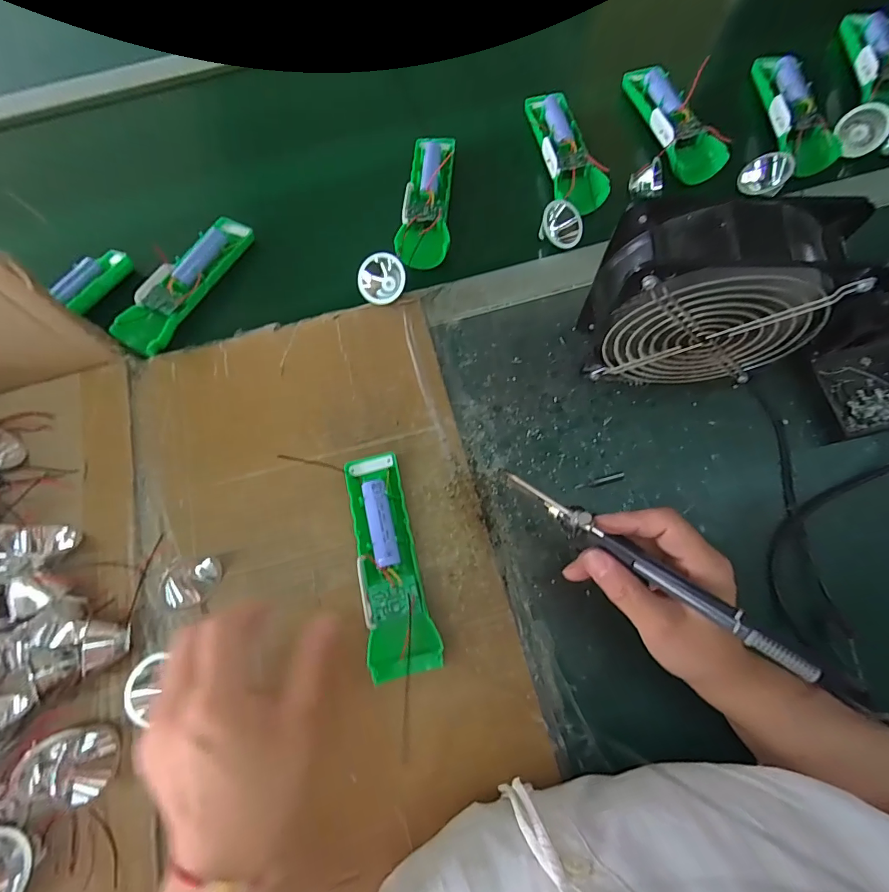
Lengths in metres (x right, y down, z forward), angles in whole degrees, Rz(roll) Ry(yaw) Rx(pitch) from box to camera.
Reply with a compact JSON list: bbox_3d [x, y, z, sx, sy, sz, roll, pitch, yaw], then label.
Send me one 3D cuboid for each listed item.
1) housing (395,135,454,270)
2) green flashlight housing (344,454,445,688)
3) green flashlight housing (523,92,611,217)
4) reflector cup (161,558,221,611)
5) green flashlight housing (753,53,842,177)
[{"bbox_3d":[-0.016,-0.239,0.435,0.046,0.034,0.141,5,73,2],"label":"housing"},{"bbox_3d":[-0.043,0.083,0.331,0.047,0.038,0.158,-15,73,-4],"label":"green flashlight housing"},{"bbox_3d":[0.118,-0.286,0.433,0.043,0.022,0.150,-11,71,-1],"label":"green flashlight housing"},{"bbox_3d":[-0.189,0.101,0.335,0.034,0.028,0.035,0,73,0],"label":"reflector cup"},{"bbox_3d":[0.314,-0.304,0.404,0.031,0.031,0.142,-3,73,-1],"label":"green flashlight housing"}]

